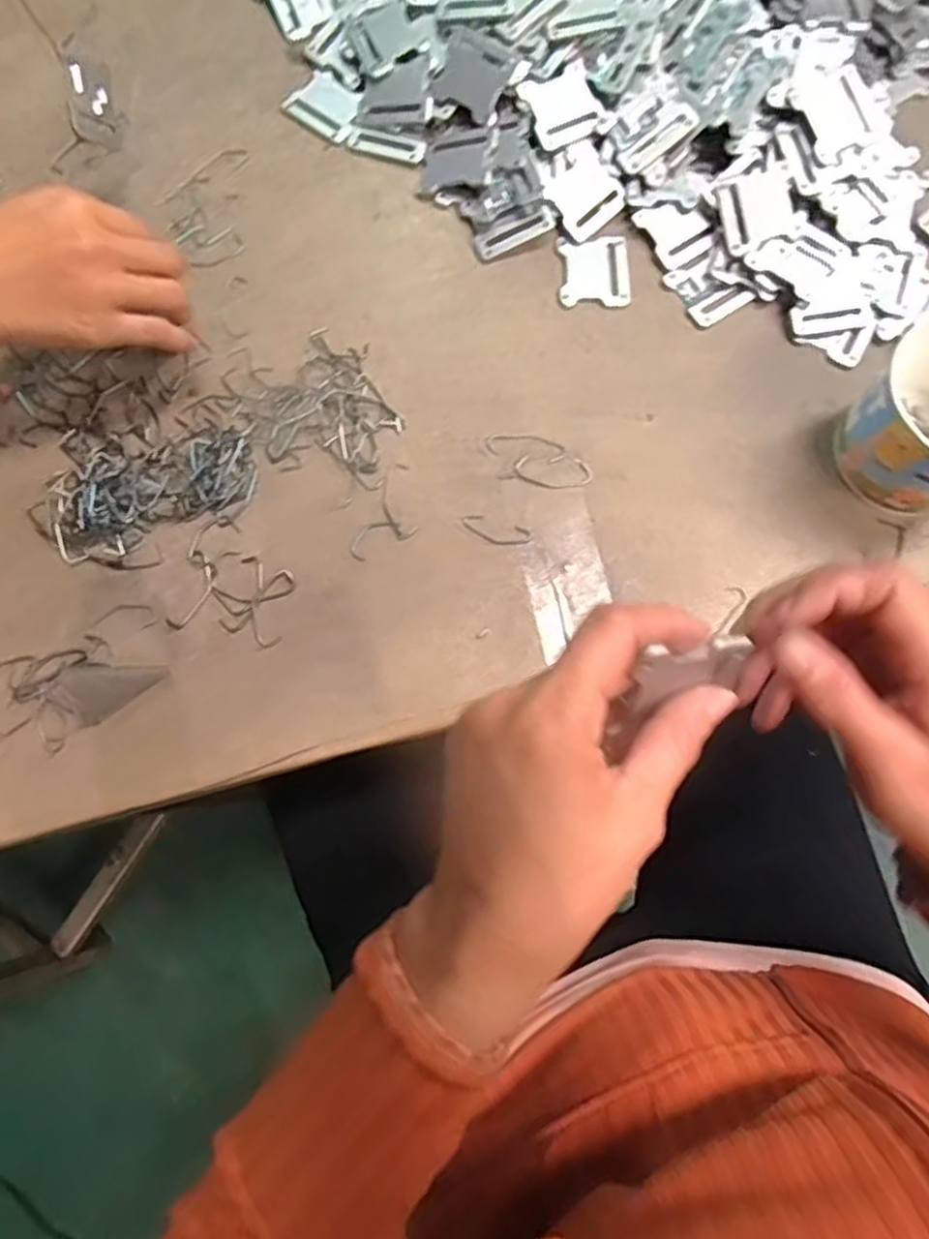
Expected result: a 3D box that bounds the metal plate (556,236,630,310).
[{"bbox_3d":[0.082,-0.221,0.443,0.043,0.004,0.049,-2,77,-1],"label":"metal plate"}]

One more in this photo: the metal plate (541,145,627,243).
[{"bbox_3d":[0.074,-0.273,0.445,0.047,0.006,0.049,-42,89,-4],"label":"metal plate"}]

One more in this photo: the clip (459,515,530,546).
[{"bbox_3d":[0.018,-0.051,0.404,0.041,0.004,0.014,18,78,3],"label":"clip"}]

